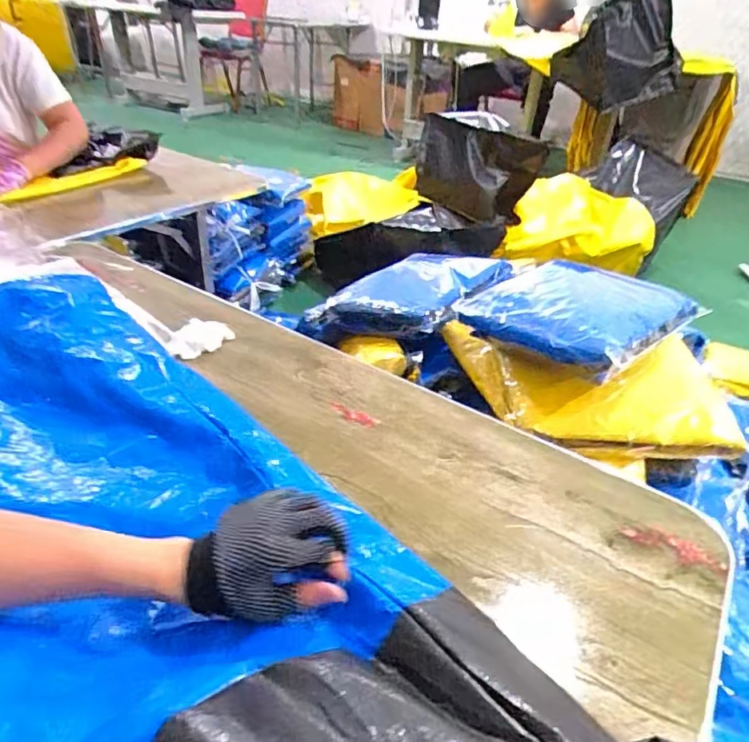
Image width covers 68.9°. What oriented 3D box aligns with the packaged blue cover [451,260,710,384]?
[{"bbox_3d":[0.324,-0.104,0.847,0.316,0.051,0.254,-24,43,-33],"label":"packaged blue cover"}]

